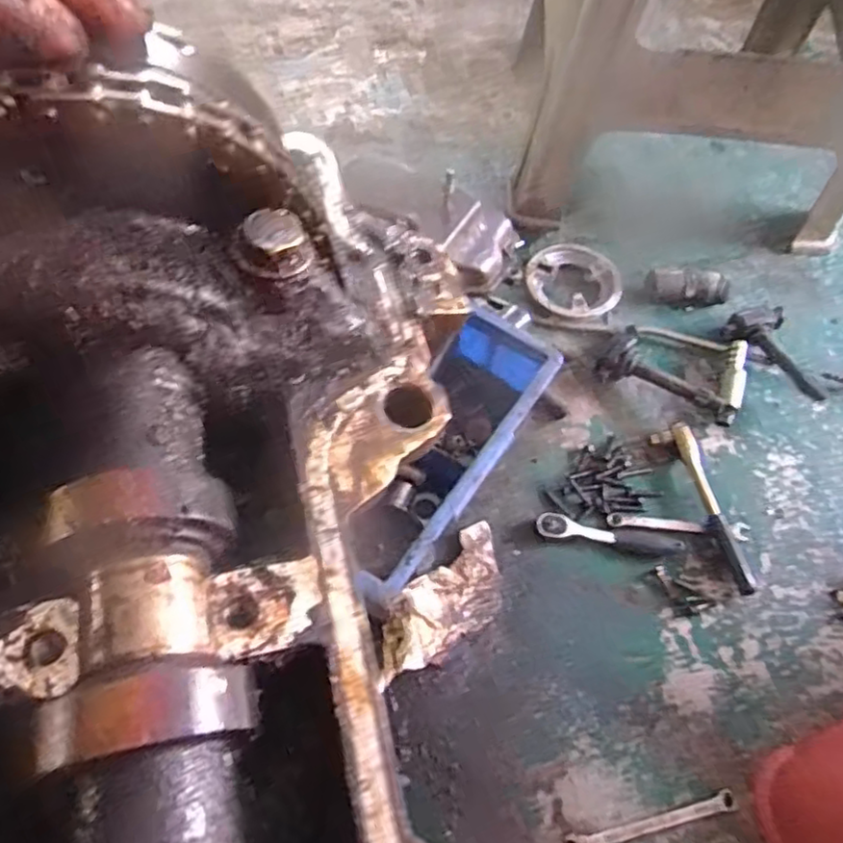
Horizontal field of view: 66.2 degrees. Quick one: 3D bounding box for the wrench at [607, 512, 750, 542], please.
[{"bbox_3d":[0.274,0.111,0.687,0.145,0.013,0.021,5,62,2],"label":"wrench"}]

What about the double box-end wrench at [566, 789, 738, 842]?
[{"bbox_3d":[0.196,0.342,0.550,0.150,0.008,0.018,-13,63,-7],"label":"double box-end wrench"}]

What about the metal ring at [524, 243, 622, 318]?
[{"bbox_3d":[0.195,-0.183,0.836,0.115,0.027,0.123,0,62,0],"label":"metal ring"}]

